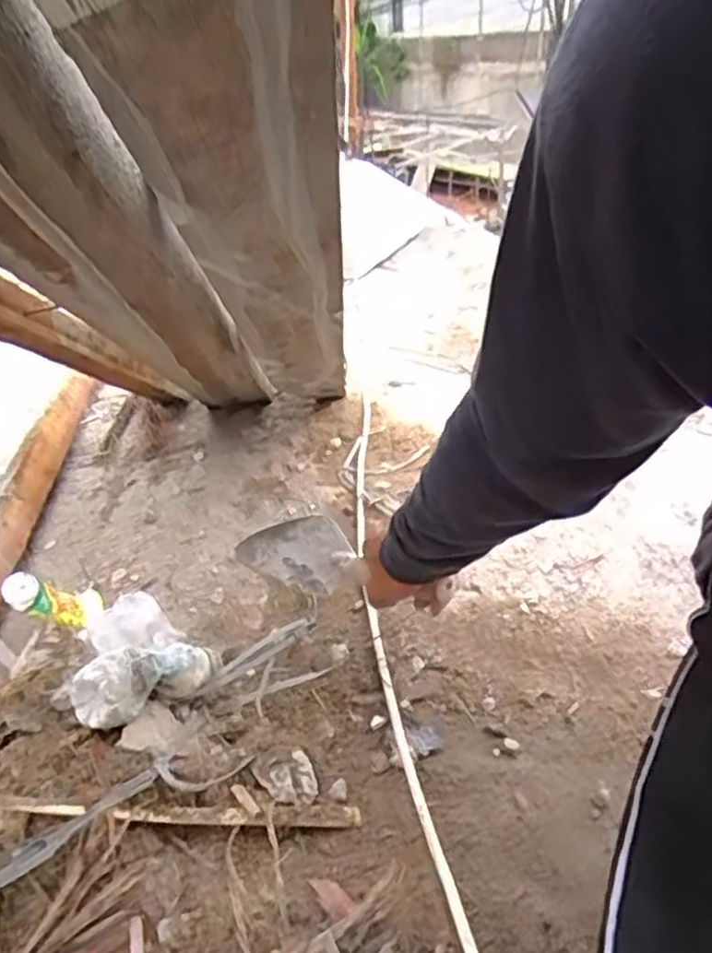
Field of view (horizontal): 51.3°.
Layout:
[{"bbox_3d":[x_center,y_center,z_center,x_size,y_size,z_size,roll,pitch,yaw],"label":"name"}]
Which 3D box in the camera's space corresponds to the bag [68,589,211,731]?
[{"bbox_3d":[-0.210,0.154,0.671,0.123,0.074,0.153,-24,36,-32],"label":"bag"}]

